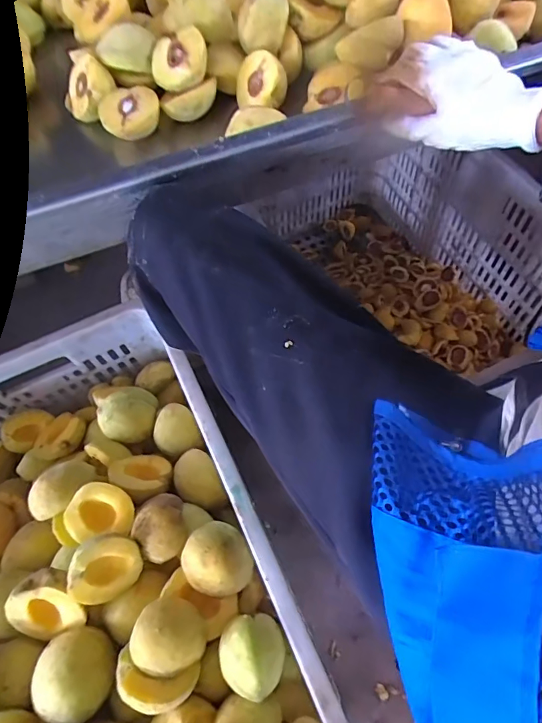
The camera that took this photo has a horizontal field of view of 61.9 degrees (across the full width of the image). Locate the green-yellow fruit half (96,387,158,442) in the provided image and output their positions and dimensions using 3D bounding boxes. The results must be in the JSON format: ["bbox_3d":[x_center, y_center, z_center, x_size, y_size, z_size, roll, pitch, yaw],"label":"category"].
[{"bbox_3d":[-0.169,0.066,0.545,0.068,0.047,0.057,-36,65,-13],"label":"green-yellow fruit half"}]

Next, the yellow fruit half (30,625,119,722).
[{"bbox_3d":[-0.169,0.267,0.386,0.064,0.030,0.066,-2,62,4],"label":"yellow fruit half"}]

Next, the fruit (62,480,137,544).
[{"bbox_3d":[-0.165,0.148,0.443,0.061,0.023,0.055,27,83,-9],"label":"fruit"}]

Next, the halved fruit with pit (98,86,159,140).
[{"bbox_3d":[-0.150,-0.266,0.481,0.061,0.026,0.060,-2,61,3],"label":"halved fruit with pit"}]

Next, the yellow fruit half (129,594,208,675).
[{"bbox_3d":[-0.089,0.232,0.383,0.057,0.038,0.056,-2,61,3],"label":"yellow fruit half"}]

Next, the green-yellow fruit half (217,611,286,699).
[{"bbox_3d":[-0.014,0.243,0.377,0.054,0.036,0.056,-2,62,4],"label":"green-yellow fruit half"}]

